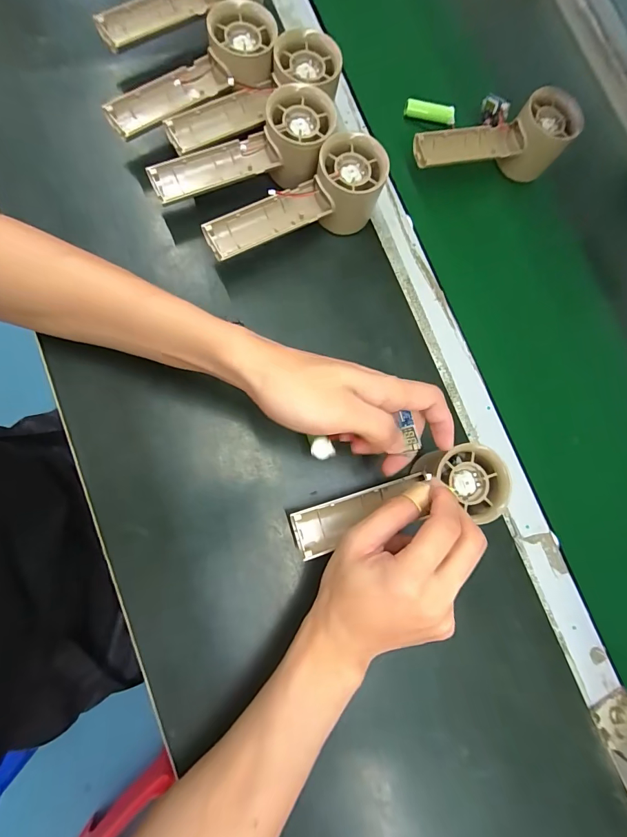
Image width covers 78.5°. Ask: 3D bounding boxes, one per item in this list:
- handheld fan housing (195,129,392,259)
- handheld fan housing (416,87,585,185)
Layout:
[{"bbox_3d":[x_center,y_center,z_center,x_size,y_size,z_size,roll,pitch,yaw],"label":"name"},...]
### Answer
[{"bbox_3d":[-0.015,-0.176,0.327,0.158,0.058,0.051,-25,77,-8],"label":"handheld fan housing"},{"bbox_3d":[0.174,-0.263,0.384,0.158,0.070,0.056,-10,75,-5],"label":"handheld fan housing"}]

